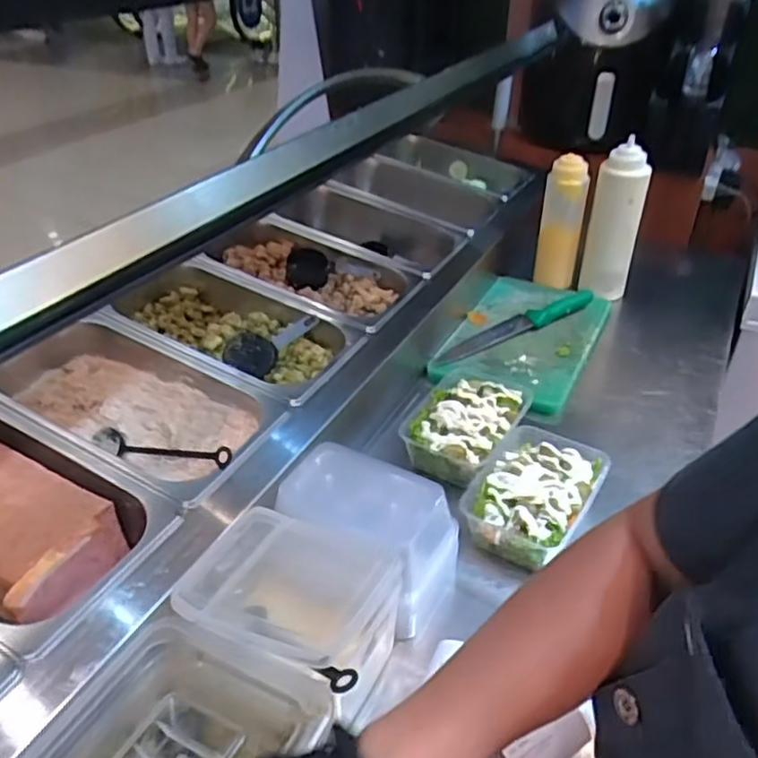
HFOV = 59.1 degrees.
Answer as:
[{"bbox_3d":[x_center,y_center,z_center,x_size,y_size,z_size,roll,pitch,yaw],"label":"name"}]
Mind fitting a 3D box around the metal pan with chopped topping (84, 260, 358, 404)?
[{"bbox_3d":[-0.198,-0.062,0.859,0.333,0.074,0.182,16,38,20],"label":"metal pan with chopped topping"}]

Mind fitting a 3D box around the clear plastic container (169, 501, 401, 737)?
[{"bbox_3d":[-0.073,0.203,0.574,0.164,0.098,0.131,16,39,21],"label":"clear plastic container"}]

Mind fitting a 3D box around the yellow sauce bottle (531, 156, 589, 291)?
[{"bbox_3d":[0.314,-0.260,1.160,0.071,0.229,0.083,12,37,15],"label":"yellow sauce bottle"}]

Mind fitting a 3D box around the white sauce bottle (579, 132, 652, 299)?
[{"bbox_3d":[0.399,-0.260,1.134,0.084,0.251,0.075,12,37,15],"label":"white sauce bottle"}]

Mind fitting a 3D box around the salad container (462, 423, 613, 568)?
[{"bbox_3d":[0.168,0.125,0.737,0.122,0.053,0.170,23,41,28],"label":"salad container"}]

